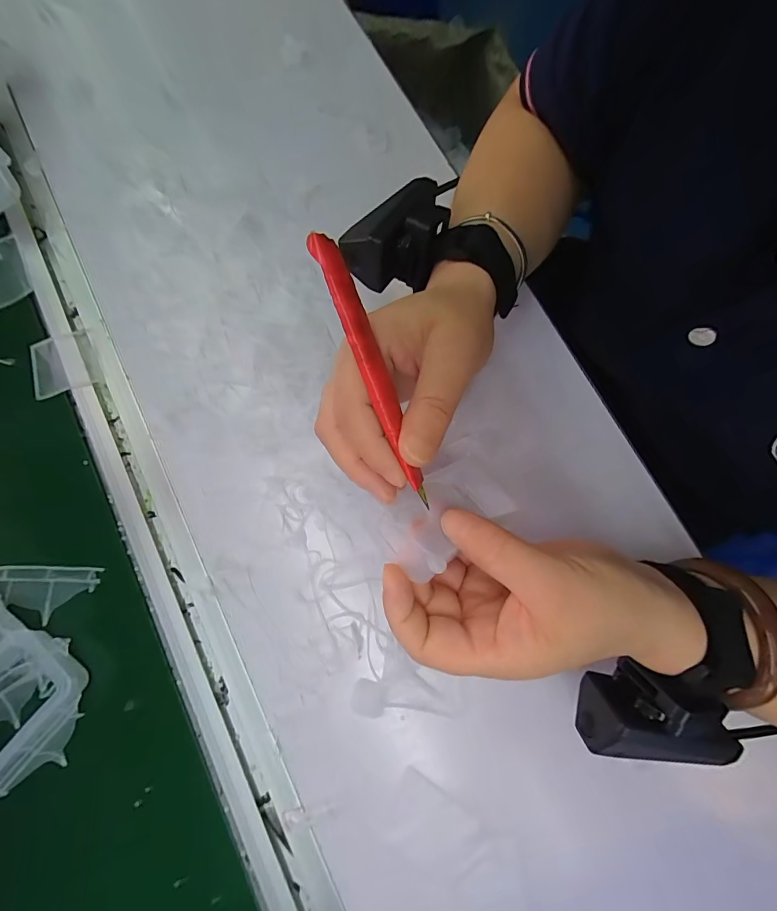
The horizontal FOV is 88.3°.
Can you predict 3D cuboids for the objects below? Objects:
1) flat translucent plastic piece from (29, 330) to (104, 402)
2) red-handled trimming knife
[{"bbox_3d":[-0.244,-0.070,0.300,0.049,0.005,0.046,-17,78,-3],"label":"flat translucent plastic piece"},{"bbox_3d":[-0.005,-0.031,0.161,0.010,0.006,0.111,-23,107,-5],"label":"red-handled trimming knife"}]

